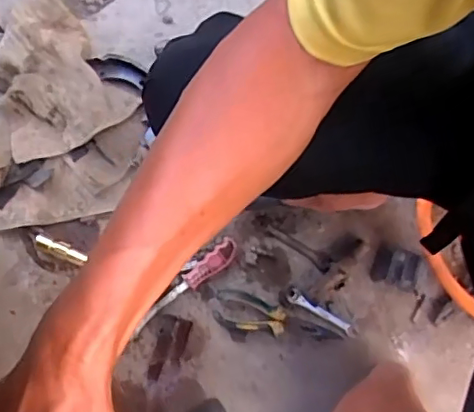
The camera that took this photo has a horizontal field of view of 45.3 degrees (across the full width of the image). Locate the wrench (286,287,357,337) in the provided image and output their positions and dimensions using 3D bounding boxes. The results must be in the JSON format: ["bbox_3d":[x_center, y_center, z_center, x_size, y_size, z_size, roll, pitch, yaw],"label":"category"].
[{"bbox_3d":[0.129,0.162,0.863,0.122,0.014,0.021,31,77,8],"label":"wrench"}]

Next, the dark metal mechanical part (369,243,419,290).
[{"bbox_3d":[0.247,0.094,0.880,0.069,0.031,0.063,21,77,4],"label":"dark metal mechanical part"}]

